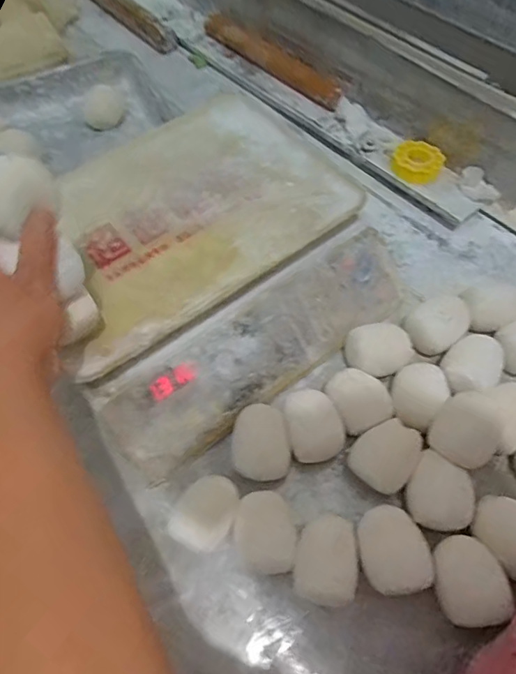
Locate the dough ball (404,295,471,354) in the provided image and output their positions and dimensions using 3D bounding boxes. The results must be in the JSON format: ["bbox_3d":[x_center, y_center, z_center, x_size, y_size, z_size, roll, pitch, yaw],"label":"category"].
[{"bbox_3d":[0.184,-0.013,0.497,0.052,0.044,0.062,38,68,21],"label":"dough ball"}]

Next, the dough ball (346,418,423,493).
[{"bbox_3d":[0.113,0.108,0.434,0.050,0.042,0.059,37,68,21],"label":"dough ball"}]

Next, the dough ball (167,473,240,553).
[{"bbox_3d":[-0.041,0.148,0.407,0.043,0.046,0.059,25,64,15],"label":"dough ball"}]

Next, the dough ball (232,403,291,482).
[{"bbox_3d":[0.002,0.098,0.447,0.049,0.034,0.065,-6,60,-1],"label":"dough ball"}]

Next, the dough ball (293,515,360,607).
[{"bbox_3d":[0.056,0.181,0.396,0.050,0.029,0.061,9,61,7],"label":"dough ball"}]

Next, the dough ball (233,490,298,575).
[{"bbox_3d":[0.007,0.163,0.405,0.051,0.034,0.058,8,61,6],"label":"dough ball"}]

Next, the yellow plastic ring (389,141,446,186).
[{"bbox_3d":[0.204,-0.223,0.624,0.062,0.035,0.051,19,62,12],"label":"yellow plastic ring"}]

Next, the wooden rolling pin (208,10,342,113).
[{"bbox_3d":[0.021,-0.437,0.753,0.038,0.038,0.286,-39,66,-19],"label":"wooden rolling pin"}]

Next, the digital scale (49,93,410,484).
[{"bbox_3d":[-0.063,-0.079,0.505,0.331,0.103,0.306,-34,65,-17],"label":"digital scale"}]

